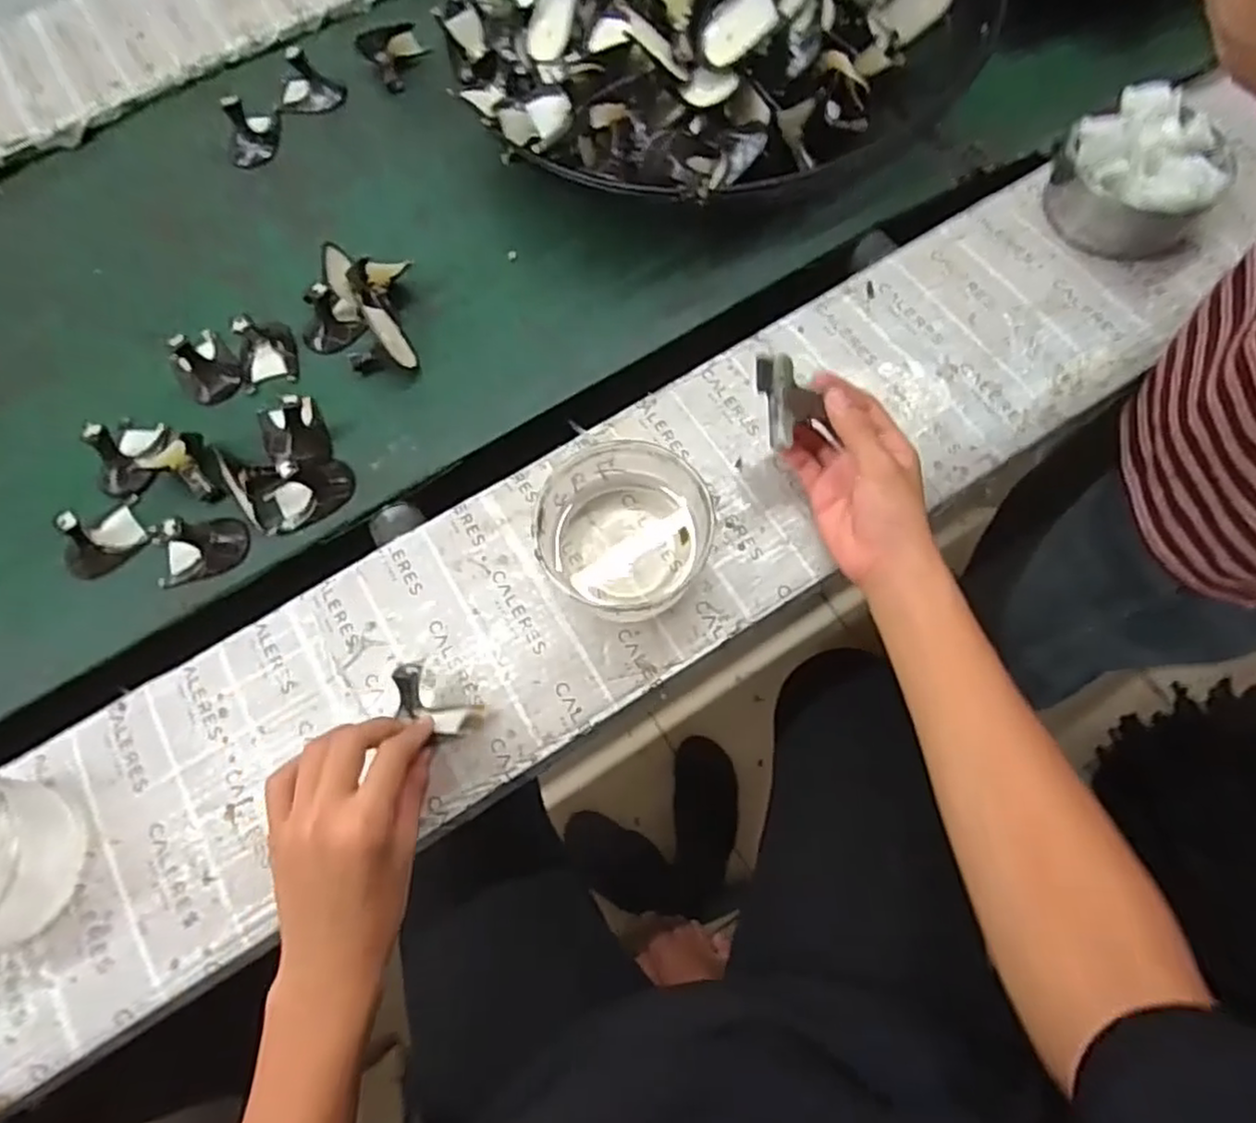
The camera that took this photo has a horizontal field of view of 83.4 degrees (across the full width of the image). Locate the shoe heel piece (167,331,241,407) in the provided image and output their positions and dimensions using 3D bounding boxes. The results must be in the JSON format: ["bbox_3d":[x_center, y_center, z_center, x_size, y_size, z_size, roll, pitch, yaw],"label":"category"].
[{"bbox_3d":[-0.366,-0.173,0.596,0.050,0.042,0.068,-42,73,-12],"label":"shoe heel piece"}]

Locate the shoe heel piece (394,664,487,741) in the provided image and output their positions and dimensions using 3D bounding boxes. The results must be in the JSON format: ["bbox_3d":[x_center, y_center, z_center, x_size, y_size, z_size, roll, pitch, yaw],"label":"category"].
[{"bbox_3d":[-0.124,0.092,0.452,0.064,0.023,0.030,36,74,-8],"label":"shoe heel piece"}]

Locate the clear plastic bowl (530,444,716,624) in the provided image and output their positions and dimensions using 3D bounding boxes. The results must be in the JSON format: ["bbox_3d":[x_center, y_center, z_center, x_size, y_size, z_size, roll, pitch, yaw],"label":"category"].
[{"bbox_3d":[-0.002,-0.019,0.495,0.109,0.078,0.109,-1,69,3],"label":"clear plastic bowl"}]

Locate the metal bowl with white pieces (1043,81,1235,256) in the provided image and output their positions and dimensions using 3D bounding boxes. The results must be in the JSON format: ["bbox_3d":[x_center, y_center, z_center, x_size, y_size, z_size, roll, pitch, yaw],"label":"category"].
[{"bbox_3d":[0.413,-0.309,0.563,0.106,0.070,0.113,-1,69,3],"label":"metal bowl with white pieces"}]

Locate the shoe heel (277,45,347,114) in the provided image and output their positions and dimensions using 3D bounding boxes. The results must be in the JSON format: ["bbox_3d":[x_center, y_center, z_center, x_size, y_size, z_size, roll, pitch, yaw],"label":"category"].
[{"bbox_3d":[-0.325,-0.486,0.708,0.068,0.043,0.045,5,69,5],"label":"shoe heel"}]

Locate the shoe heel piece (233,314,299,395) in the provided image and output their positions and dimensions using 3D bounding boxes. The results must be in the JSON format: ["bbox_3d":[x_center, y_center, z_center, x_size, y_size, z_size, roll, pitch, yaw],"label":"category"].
[{"bbox_3d":[-0.312,-0.182,0.593,0.051,0.040,0.059,-13,69,-2],"label":"shoe heel piece"}]

